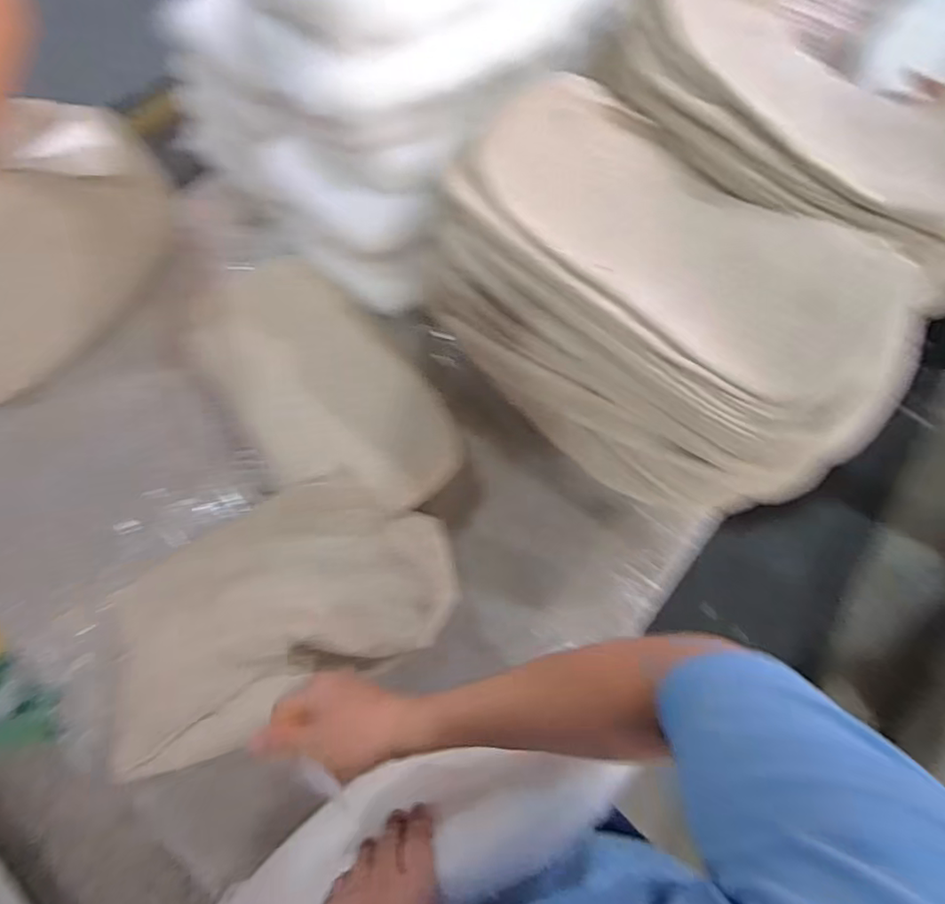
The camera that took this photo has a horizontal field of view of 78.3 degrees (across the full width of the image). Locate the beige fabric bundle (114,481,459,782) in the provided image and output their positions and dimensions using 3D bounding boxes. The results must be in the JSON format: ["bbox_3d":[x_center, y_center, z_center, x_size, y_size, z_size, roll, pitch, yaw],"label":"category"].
[{"bbox_3d":[-0.220,0.177,0.660,0.393,0.054,0.216,-26,68,-10],"label":"beige fabric bundle"}]

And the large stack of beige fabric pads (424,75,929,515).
[{"bbox_3d":[0.200,-0.168,0.675,0.483,0.241,0.300,34,71,15],"label":"large stack of beige fabric pads"}]

